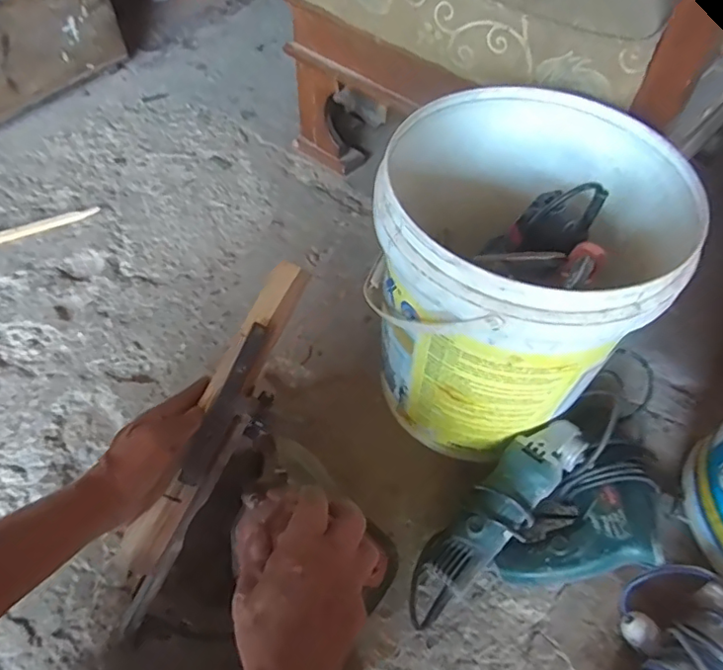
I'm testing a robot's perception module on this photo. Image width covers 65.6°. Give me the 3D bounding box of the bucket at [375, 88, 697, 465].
[{"bbox_3d":[0.163,-0.056,0.665,0.291,0.320,0.297,3,53,0],"label":"bucket"}]

